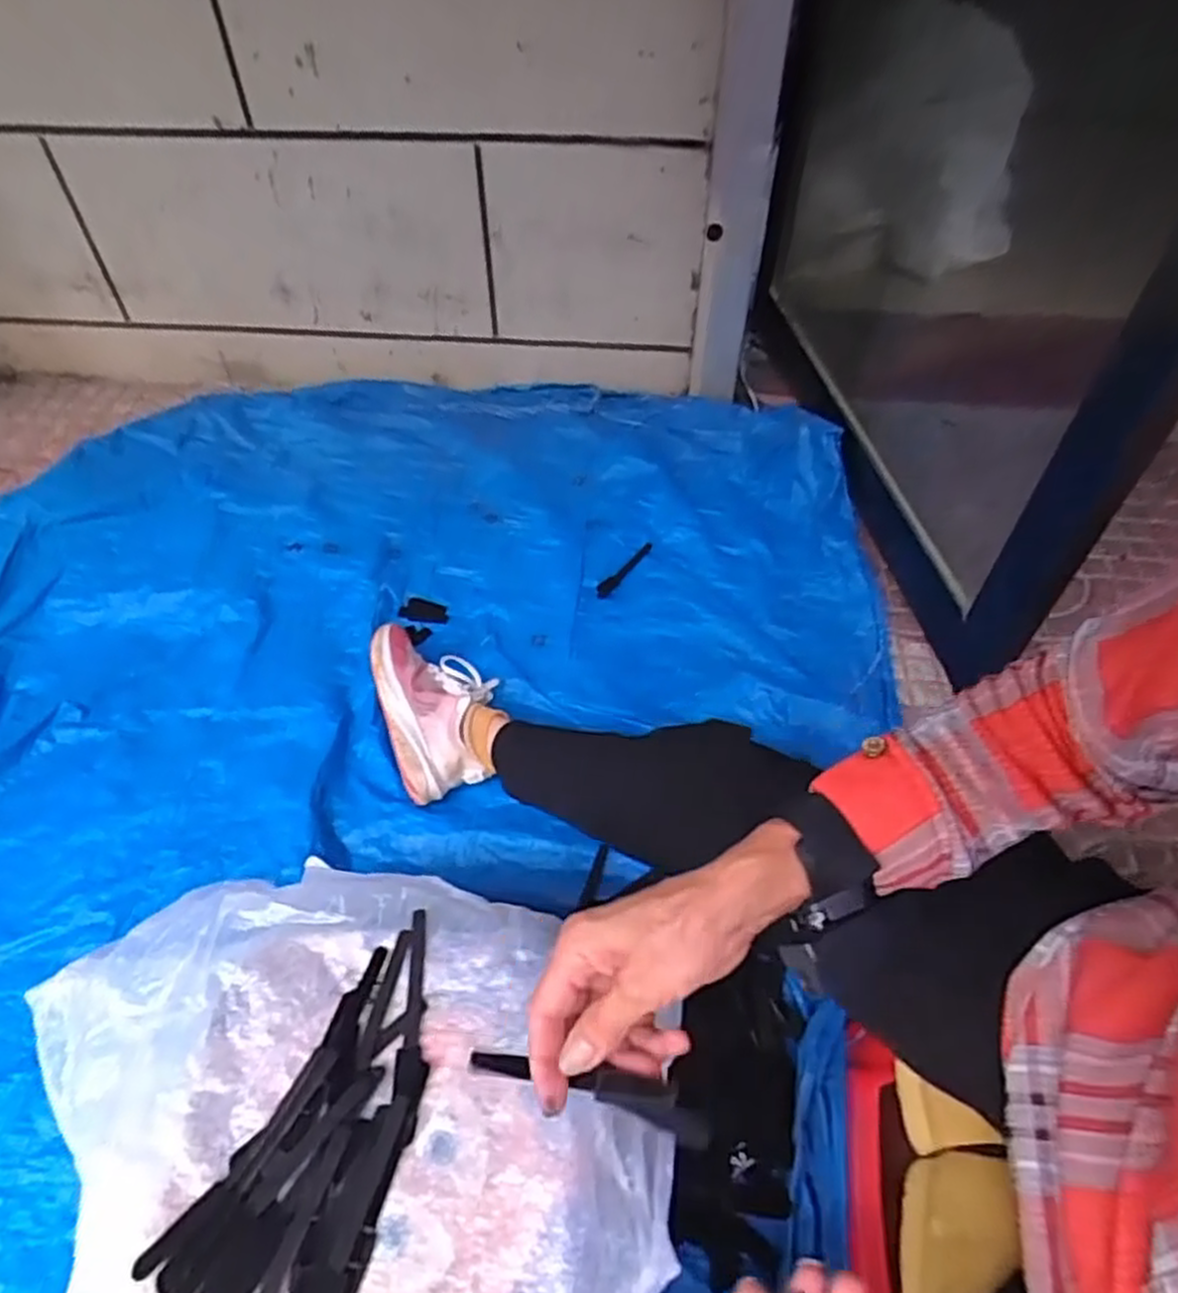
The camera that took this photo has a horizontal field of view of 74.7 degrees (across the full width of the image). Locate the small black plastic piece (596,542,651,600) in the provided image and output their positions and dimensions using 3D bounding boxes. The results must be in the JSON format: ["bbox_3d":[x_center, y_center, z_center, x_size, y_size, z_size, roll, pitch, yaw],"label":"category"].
[{"bbox_3d":[0.054,-0.113,1.140,0.022,0.007,0.129,33,59,24],"label":"small black plastic piece"}]

